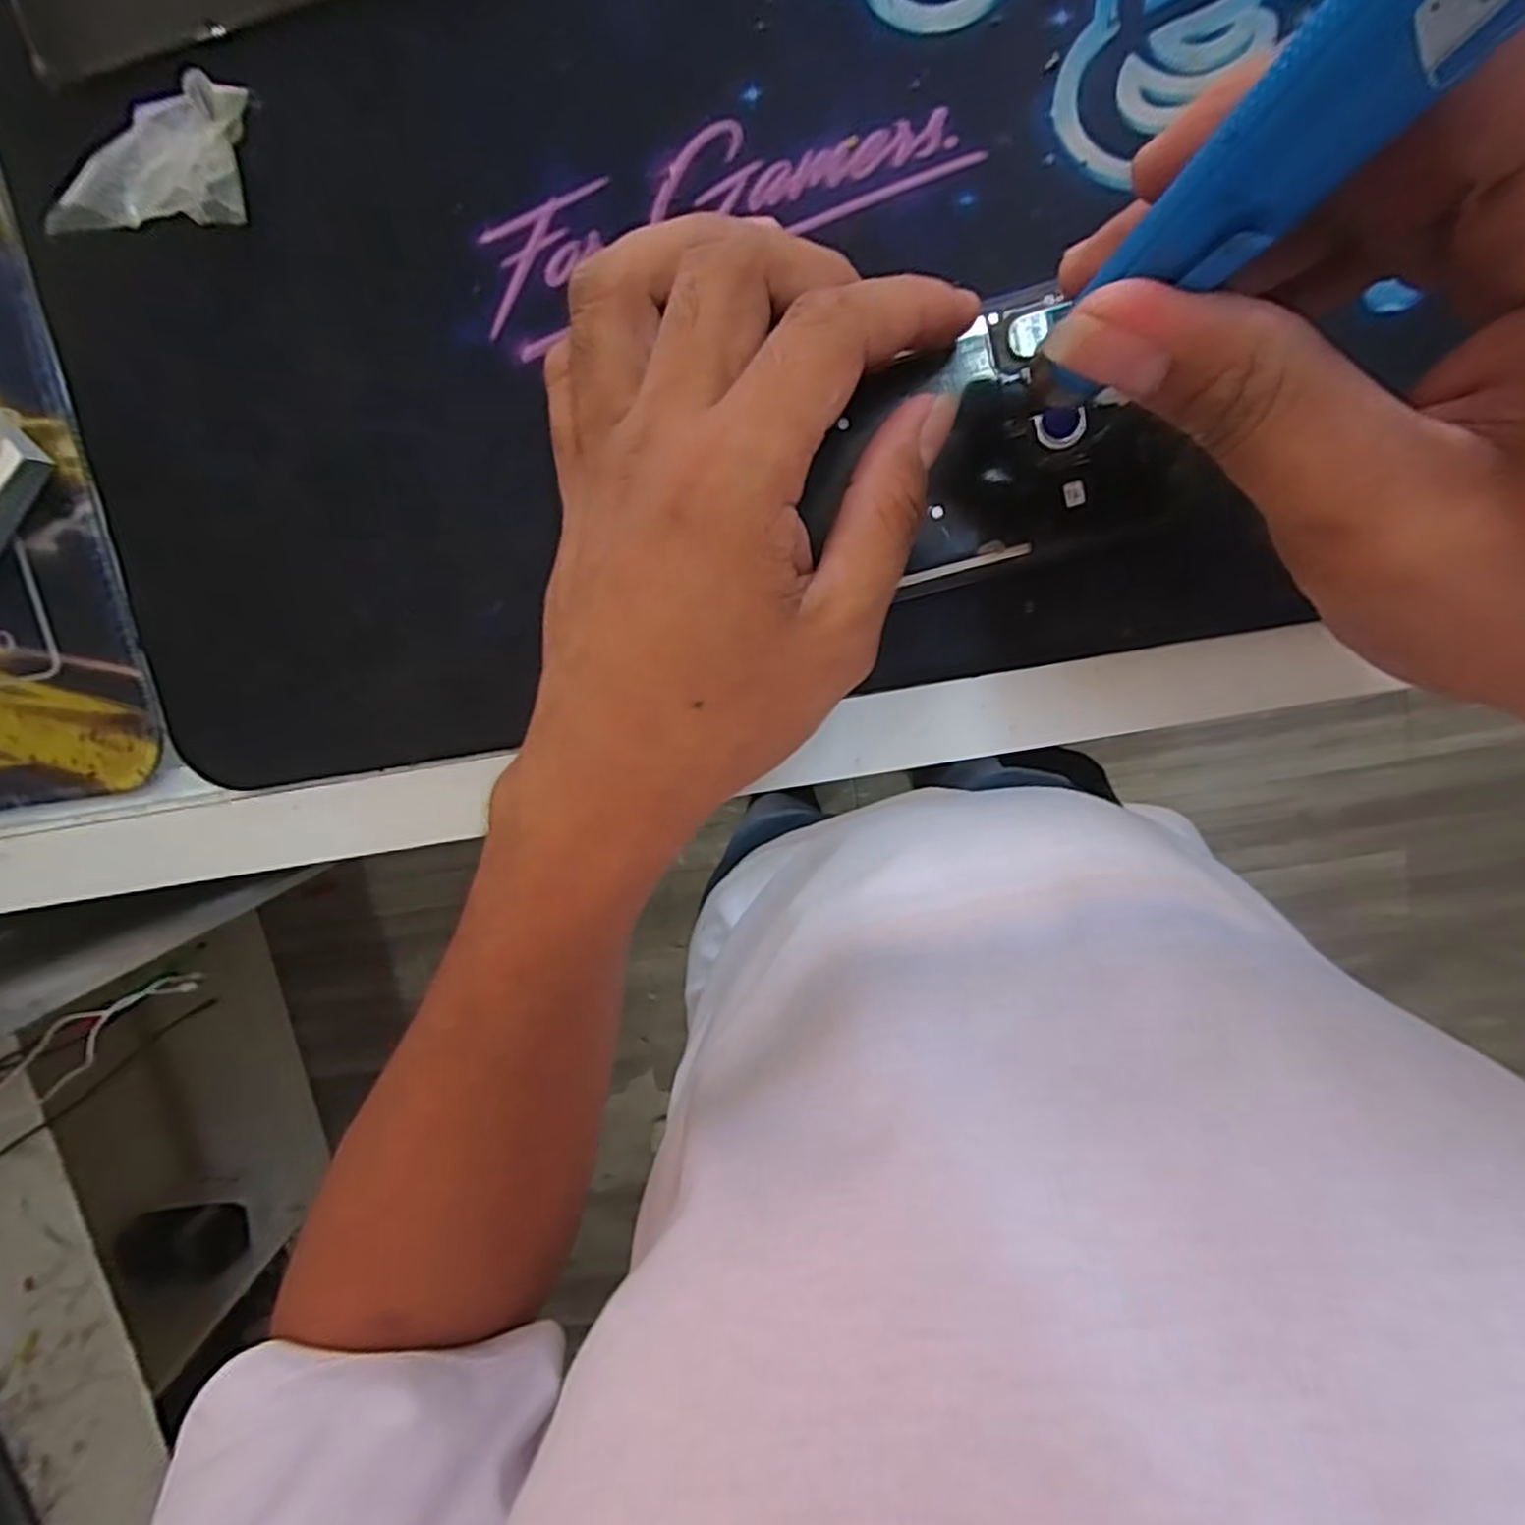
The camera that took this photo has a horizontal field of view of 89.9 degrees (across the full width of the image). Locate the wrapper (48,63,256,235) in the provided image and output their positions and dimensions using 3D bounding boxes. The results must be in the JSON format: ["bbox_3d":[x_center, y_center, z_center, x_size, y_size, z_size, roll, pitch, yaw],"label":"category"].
[{"bbox_3d":[-0.160,-0.155,0.205,0.019,0.022,0.060,26,66,-2],"label":"wrapper"}]

